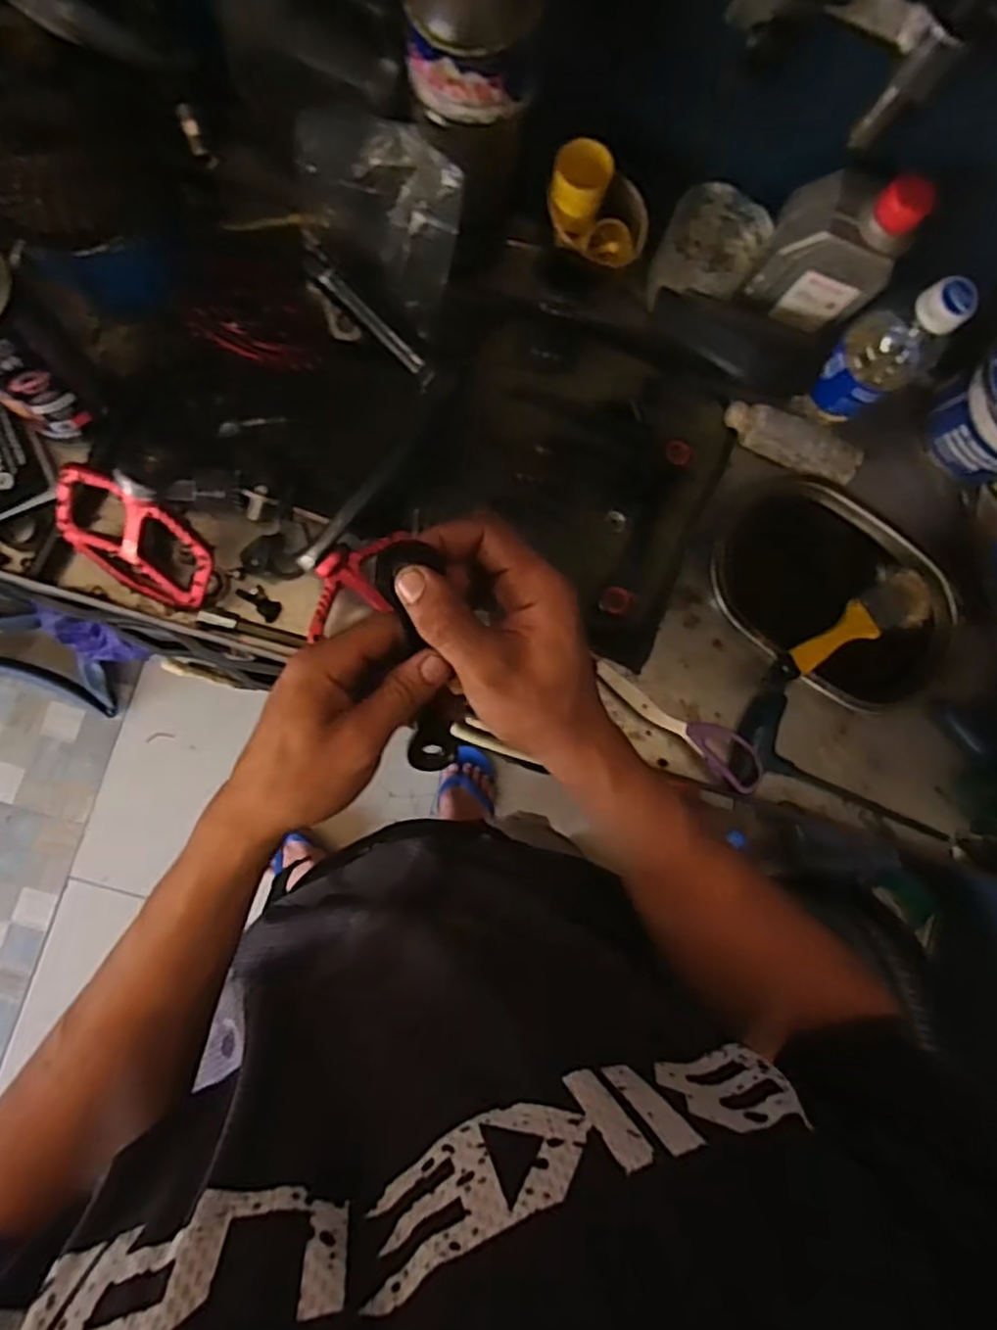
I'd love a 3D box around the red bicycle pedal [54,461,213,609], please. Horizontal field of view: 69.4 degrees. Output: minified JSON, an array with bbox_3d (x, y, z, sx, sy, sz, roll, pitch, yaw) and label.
[{"bbox_3d":[-0.255,-0.092,0.506,0.113,0.104,0.026,29,50,-6],"label":"red bicycle pedal"}]

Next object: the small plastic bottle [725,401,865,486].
[{"bbox_3d":[0.245,-0.184,0.601,0.115,0.034,0.031,22,83,-4],"label":"small plastic bottle"}]

